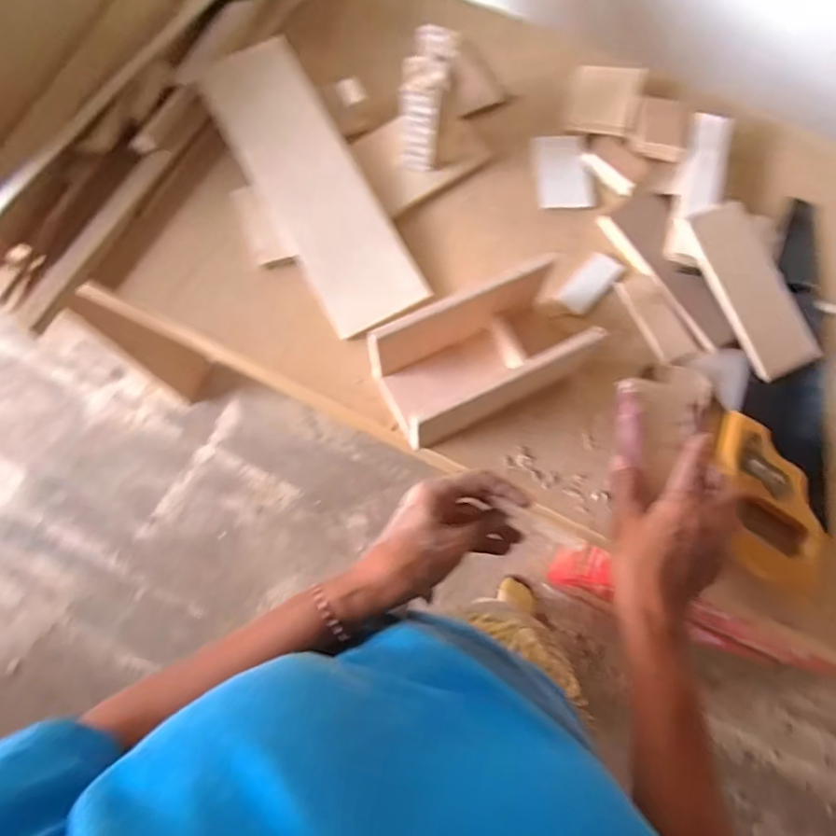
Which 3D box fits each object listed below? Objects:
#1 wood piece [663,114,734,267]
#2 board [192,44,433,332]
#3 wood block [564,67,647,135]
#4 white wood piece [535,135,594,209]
[{"bbox_3d":[0.296,-0.241,0.555,0.041,0.022,0.188,17,75,5],"label":"wood piece"},{"bbox_3d":[-0.111,-0.245,0.553,0.106,0.012,0.333,-30,84,0],"label":"board"},{"bbox_3d":[0.210,-0.357,0.594,0.074,0.019,0.082,13,74,4],"label":"wood block"},{"bbox_3d":[0.160,-0.273,0.587,0.054,0.008,0.090,-2,74,-1],"label":"white wood piece"}]

